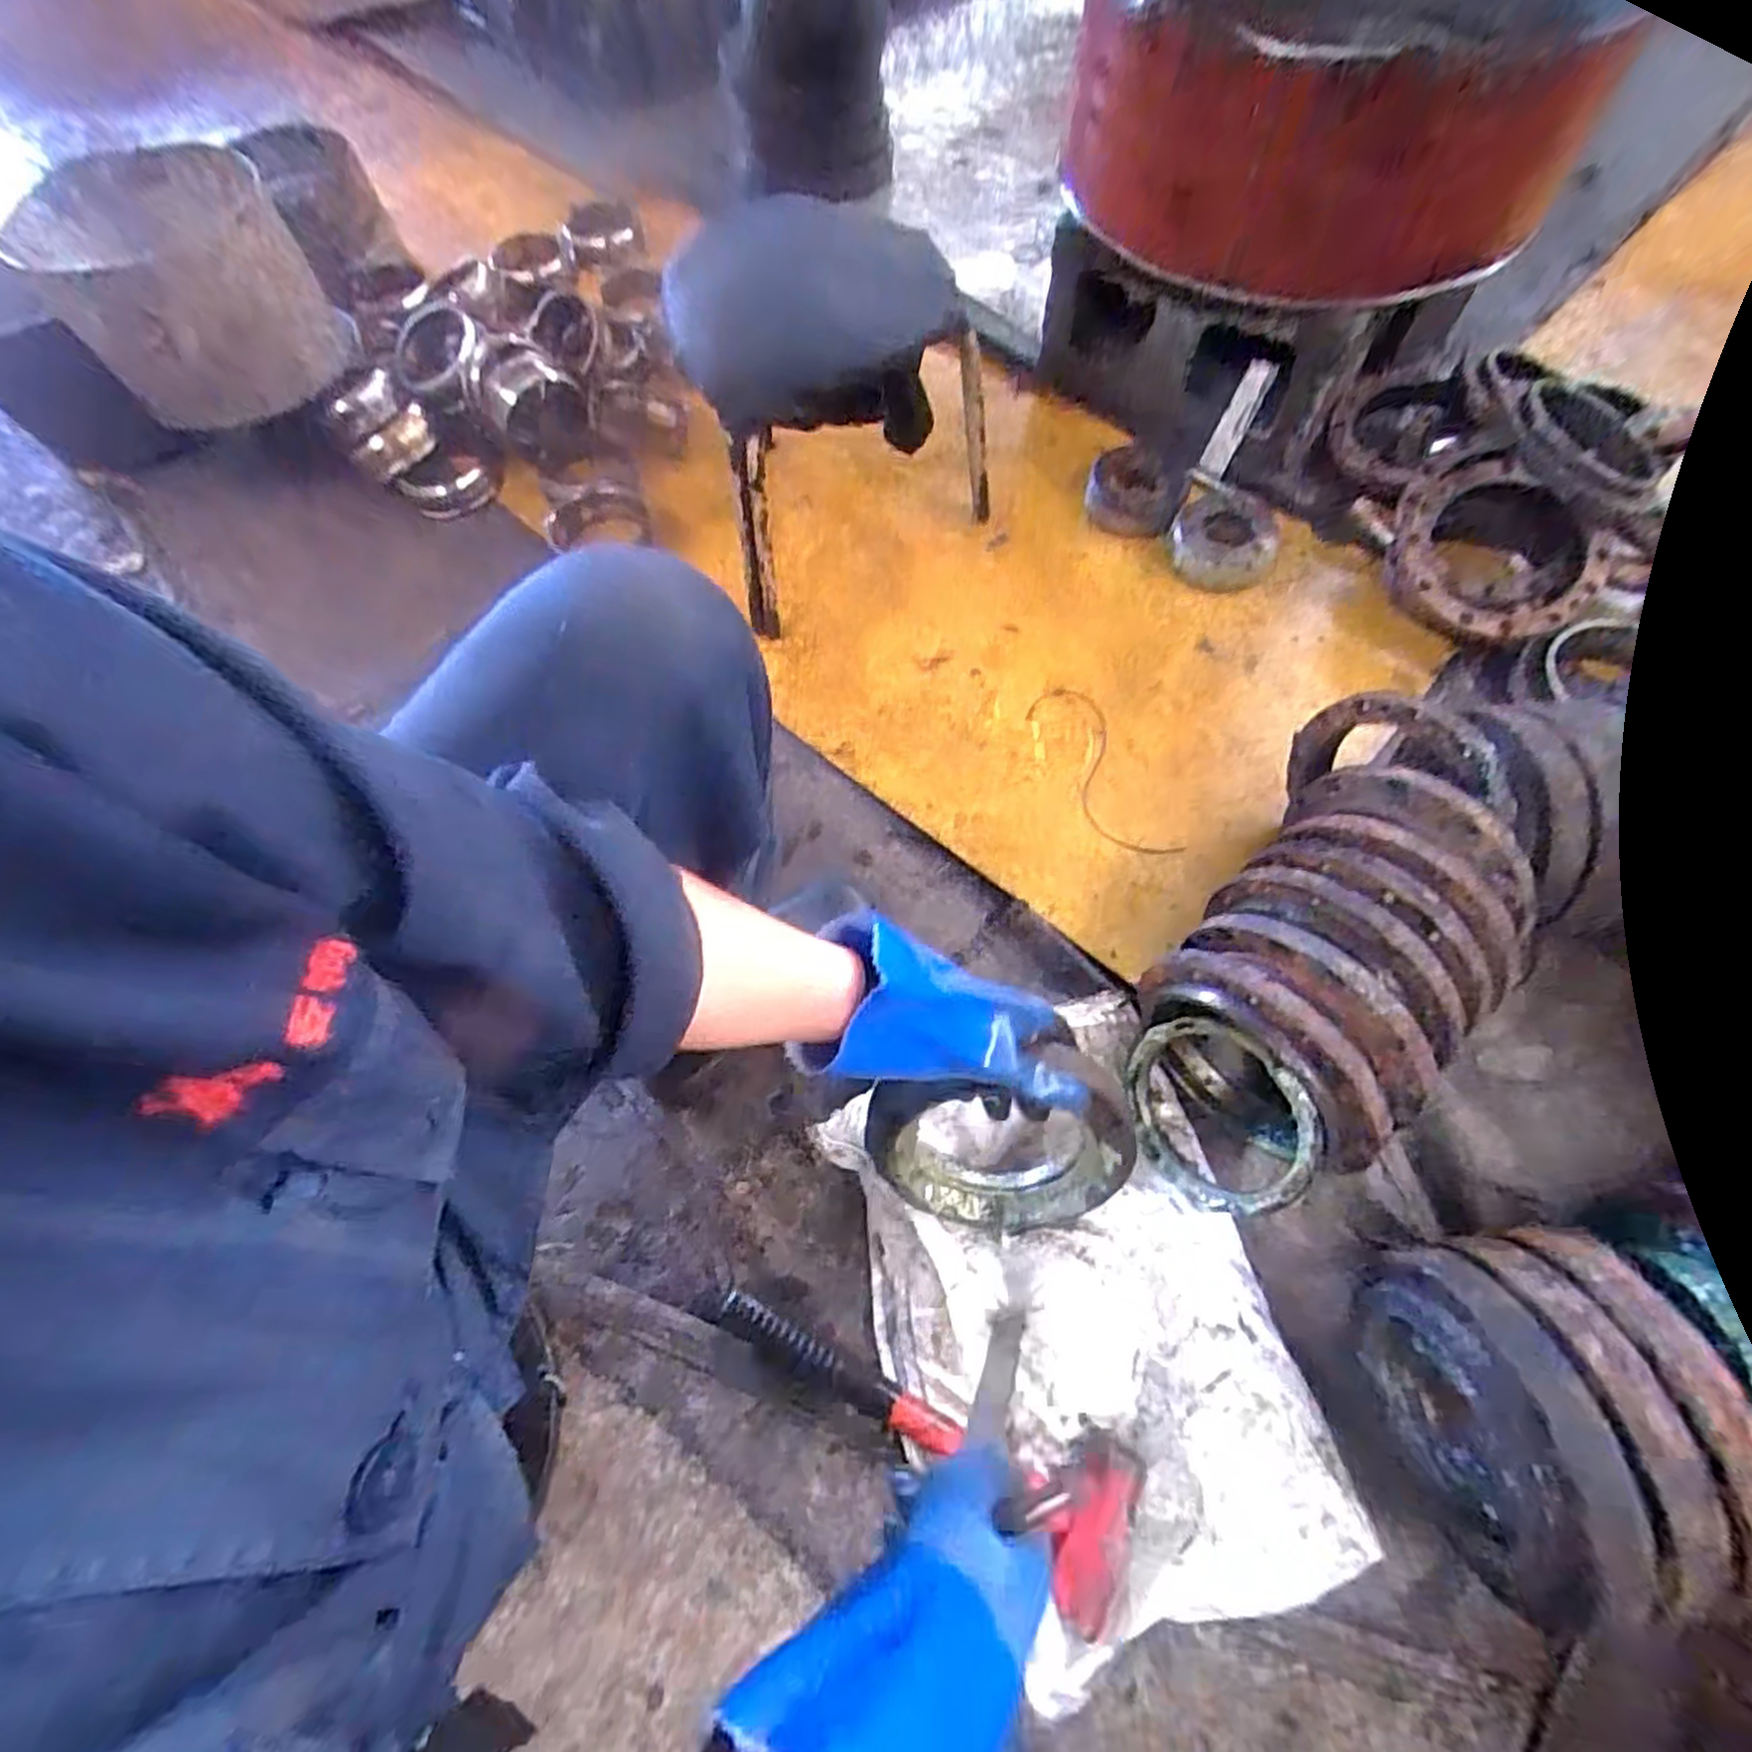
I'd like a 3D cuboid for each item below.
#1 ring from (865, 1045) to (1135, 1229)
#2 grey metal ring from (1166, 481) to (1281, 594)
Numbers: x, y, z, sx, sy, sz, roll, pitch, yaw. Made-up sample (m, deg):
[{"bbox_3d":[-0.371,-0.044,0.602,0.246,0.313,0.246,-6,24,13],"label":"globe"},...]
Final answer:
[{"bbox_3d":[0.098,0.213,0.587,0.190,0.170,0.044,-7,35,11],"label":"ring"},{"bbox_3d":[0.424,-0.412,0.927,0.127,0.045,0.150,23,68,12],"label":"grey metal ring"}]

